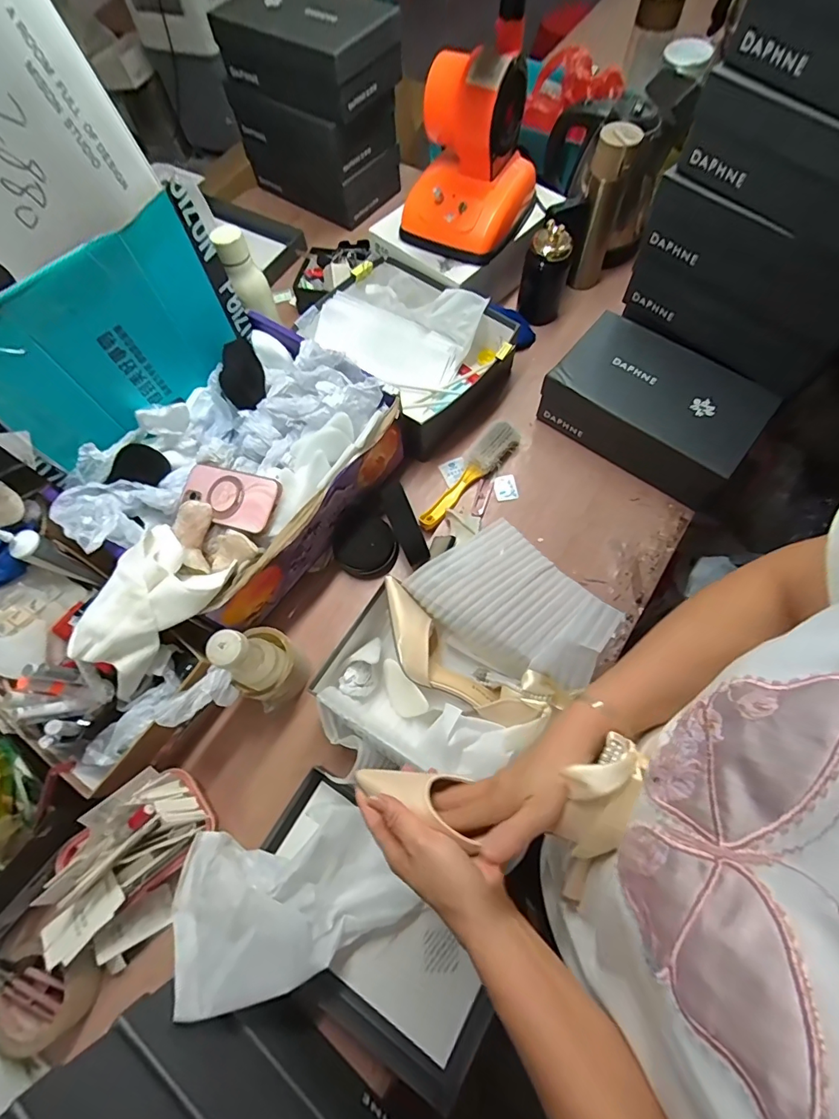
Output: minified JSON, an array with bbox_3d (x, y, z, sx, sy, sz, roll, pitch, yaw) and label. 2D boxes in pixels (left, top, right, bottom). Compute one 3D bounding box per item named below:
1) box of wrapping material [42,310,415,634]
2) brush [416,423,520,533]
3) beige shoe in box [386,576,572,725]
[{"bbox_3d":[-0.251,-0.133,0.663,0.295,0.147,0.397,34,73,15],"label":"box of wrapping material"},{"bbox_3d":[0.082,-0.135,0.745,0.050,0.035,0.228,36,74,16],"label":"brush"},{"bbox_3d":[0.051,0.135,0.590,0.252,0.069,0.086,31,72,14],"label":"beige shoe in box"}]

